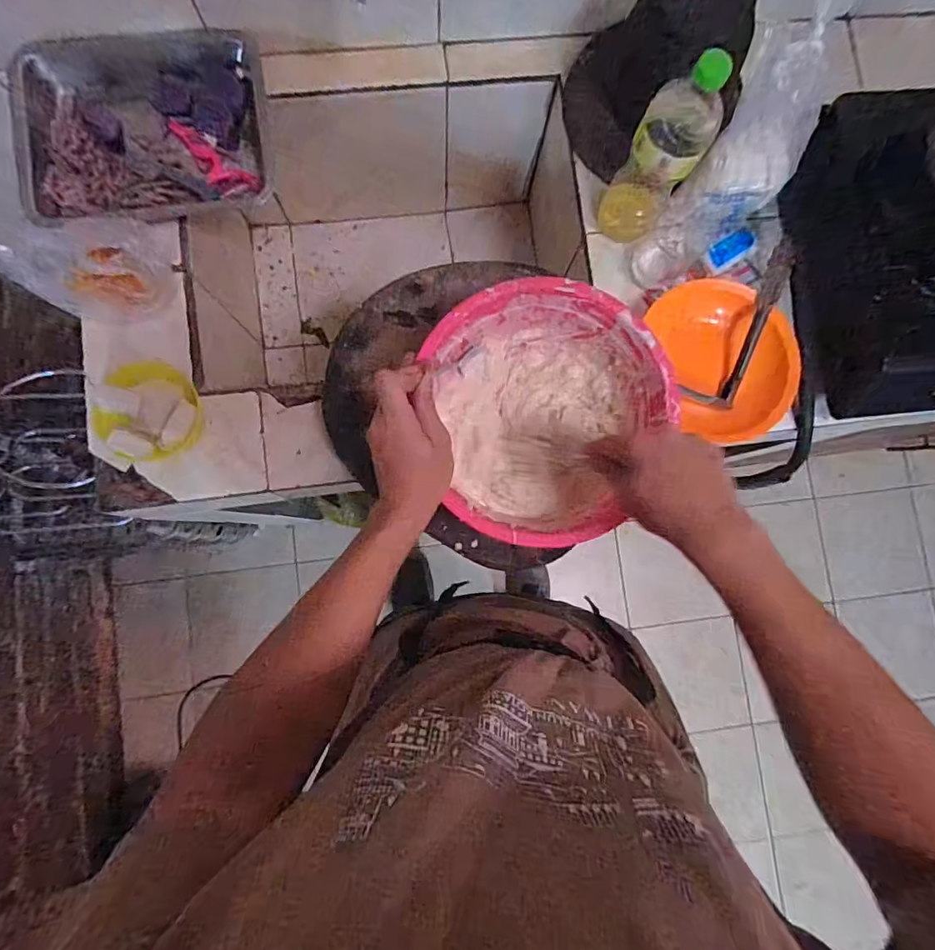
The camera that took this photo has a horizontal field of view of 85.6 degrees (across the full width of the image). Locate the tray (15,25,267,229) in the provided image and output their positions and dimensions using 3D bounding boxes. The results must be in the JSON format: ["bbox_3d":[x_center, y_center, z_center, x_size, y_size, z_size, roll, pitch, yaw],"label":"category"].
[{"bbox_3d":[-0.406,-0.436,0.644,0.289,0.050,0.232,-7,84,-4],"label":"tray"}]

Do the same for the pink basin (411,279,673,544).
[{"bbox_3d":[0.084,-0.069,0.543,0.227,0.101,0.246,0,84,-3],"label":"pink basin"}]

